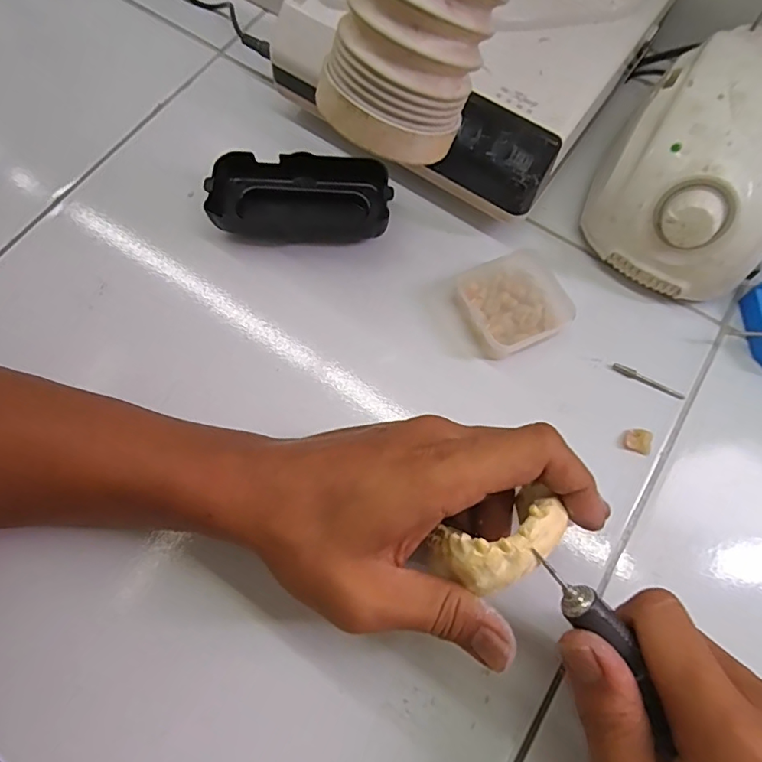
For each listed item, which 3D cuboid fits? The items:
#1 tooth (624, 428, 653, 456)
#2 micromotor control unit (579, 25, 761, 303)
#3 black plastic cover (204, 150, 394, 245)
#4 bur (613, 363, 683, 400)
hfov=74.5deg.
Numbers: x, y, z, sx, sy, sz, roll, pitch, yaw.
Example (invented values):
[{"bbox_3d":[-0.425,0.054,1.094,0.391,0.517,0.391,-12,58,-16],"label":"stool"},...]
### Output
[{"bbox_3d":[0.146,0.034,0.283,0.015,0.006,0.013,19,73,5],"label":"tooth"},{"bbox_3d":[0.196,-0.126,0.298,0.104,0.078,0.140,30,74,9],"label":"micromotor control unit"},{"bbox_3d":[-0.050,-0.117,0.318,0.108,0.023,0.053,0,72,-1],"label":"black plastic cover"},{"bbox_3d":[0.158,0.000,0.296,0.043,0.004,0.005,28,74,8],"label":"bur"}]

